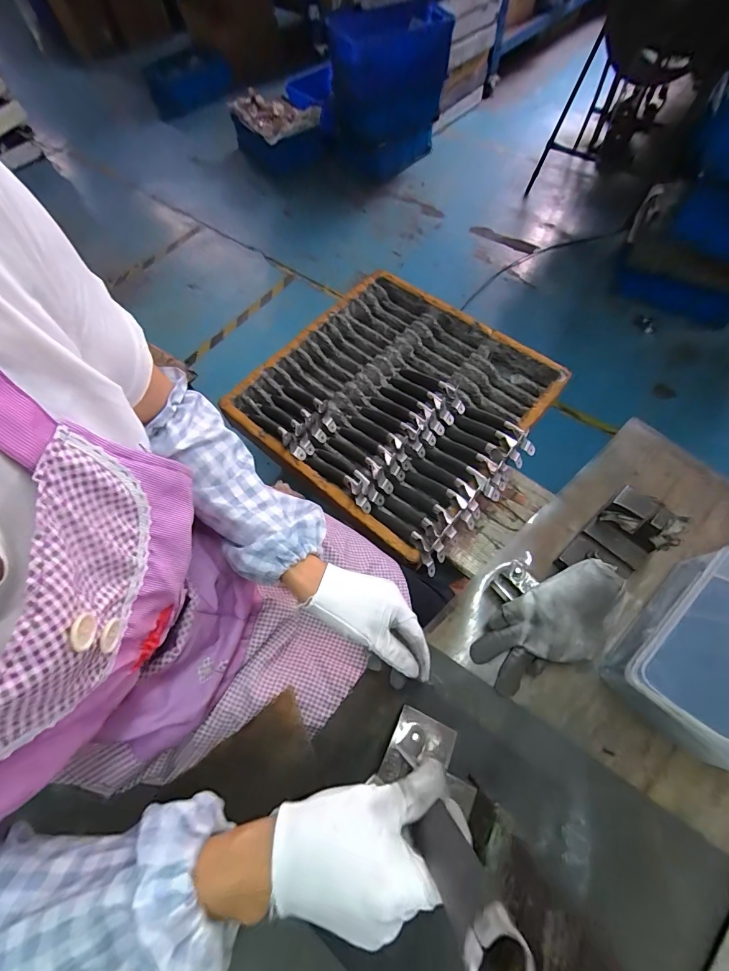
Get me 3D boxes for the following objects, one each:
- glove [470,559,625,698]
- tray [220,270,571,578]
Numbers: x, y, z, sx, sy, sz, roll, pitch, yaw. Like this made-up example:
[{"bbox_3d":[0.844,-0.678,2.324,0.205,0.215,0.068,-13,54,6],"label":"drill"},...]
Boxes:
[{"bbox_3d":[0.183,0.139,0.384,0.161,0.038,0.083,-46,67,15],"label":"glove"},{"bbox_3d":[0.073,-0.194,0.851,0.568,0.064,0.550,36,72,18],"label":"tray"}]

